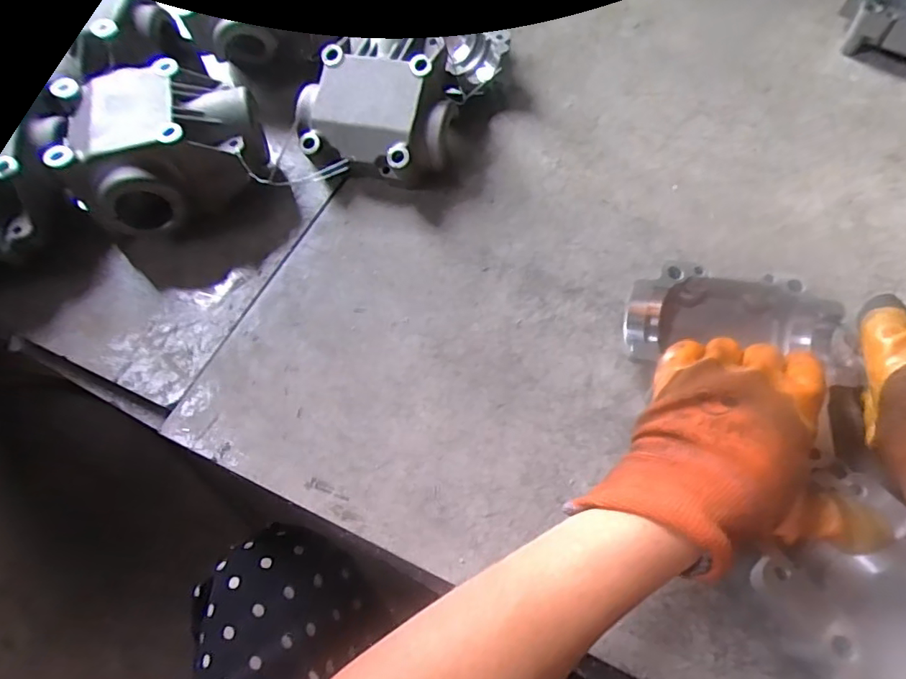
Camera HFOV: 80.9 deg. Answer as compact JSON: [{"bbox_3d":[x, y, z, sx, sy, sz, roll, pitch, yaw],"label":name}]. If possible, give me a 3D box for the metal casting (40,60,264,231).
[{"bbox_3d":[-0.247,-0.164,0.452,0.163,0.076,0.120,-11,62,-5],"label":"metal casting"}]

